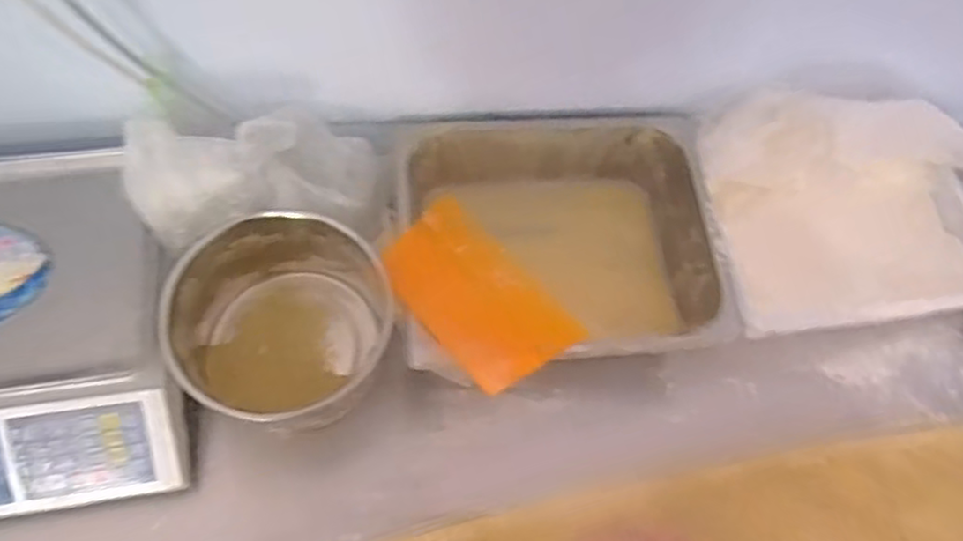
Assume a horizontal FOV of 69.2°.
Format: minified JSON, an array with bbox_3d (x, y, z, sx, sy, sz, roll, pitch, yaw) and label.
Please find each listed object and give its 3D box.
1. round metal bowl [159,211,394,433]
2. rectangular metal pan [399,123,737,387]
[{"bbox_3d":[-0.189,0.058,0.675,0.190,0.148,0.176,2,62,-3],"label":"round metal bowl"},{"bbox_3d":[0.079,-0.018,0.746,0.320,0.125,0.266,-4,62,-6],"label":"rectangular metal pan"}]

